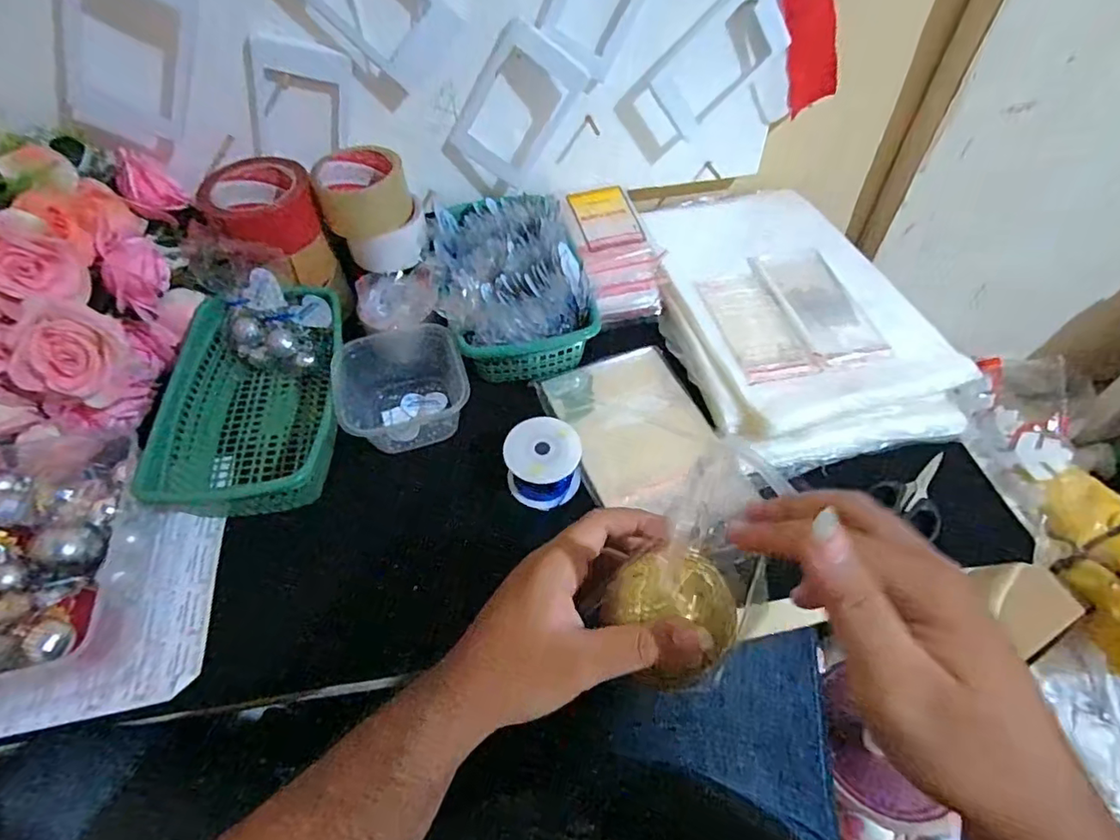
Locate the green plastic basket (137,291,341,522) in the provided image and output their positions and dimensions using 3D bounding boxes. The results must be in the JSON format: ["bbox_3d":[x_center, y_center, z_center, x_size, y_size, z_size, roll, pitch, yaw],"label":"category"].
[{"bbox_3d":[-0.286,-0.016,0.539,0.144,0.081,0.210,-7,53,-4],"label":"green plastic basket"}]

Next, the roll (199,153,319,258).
[{"bbox_3d":[-0.306,-0.219,0.579,0.101,0.053,0.103,0,53,0],"label":"roll"}]

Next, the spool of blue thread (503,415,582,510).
[{"bbox_3d":[-0.016,0.038,0.514,0.065,0.054,0.064,0,53,0],"label":"spool of blue thread"}]

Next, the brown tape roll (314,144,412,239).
[{"bbox_3d":[-0.210,-0.247,0.601,0.090,0.063,0.075,-18,55,-12],"label":"brown tape roll"}]

